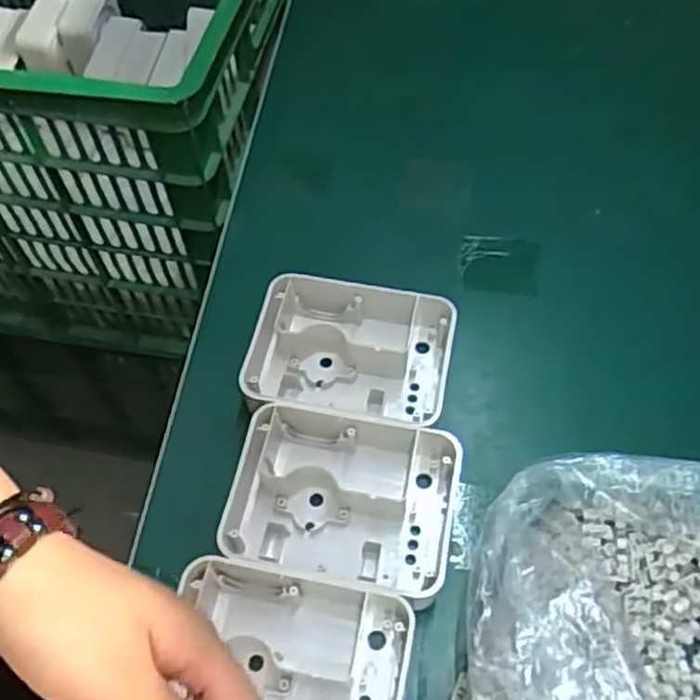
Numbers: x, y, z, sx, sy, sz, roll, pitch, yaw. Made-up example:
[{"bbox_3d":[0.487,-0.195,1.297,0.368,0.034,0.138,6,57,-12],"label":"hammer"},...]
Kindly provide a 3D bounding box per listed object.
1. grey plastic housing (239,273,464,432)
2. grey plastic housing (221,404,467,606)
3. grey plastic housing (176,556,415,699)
[{"bbox_3d":[-0.002,0.003,0.480,0.132,0.038,0.100,10,58,7],"label":"grey plastic housing"},{"bbox_3d":[-0.007,0.089,0.430,0.135,0.034,0.100,8,58,6],"label":"grey plastic housing"},{"bbox_3d":[-0.034,0.172,0.384,0.122,0.040,0.101,9,58,6],"label":"grey plastic housing"}]

